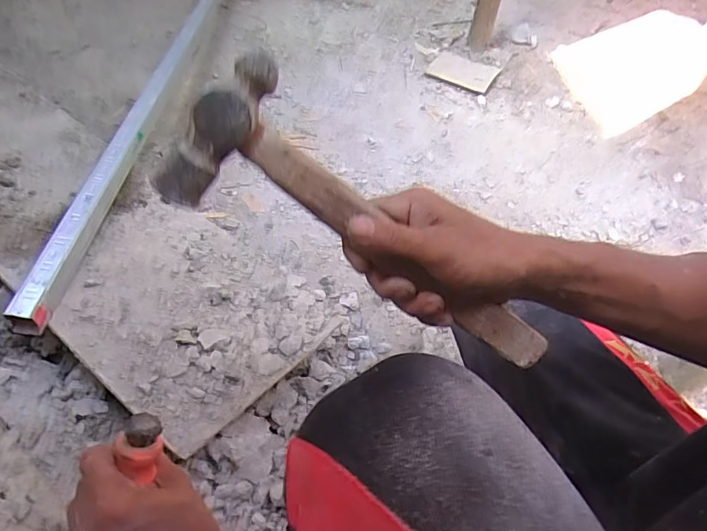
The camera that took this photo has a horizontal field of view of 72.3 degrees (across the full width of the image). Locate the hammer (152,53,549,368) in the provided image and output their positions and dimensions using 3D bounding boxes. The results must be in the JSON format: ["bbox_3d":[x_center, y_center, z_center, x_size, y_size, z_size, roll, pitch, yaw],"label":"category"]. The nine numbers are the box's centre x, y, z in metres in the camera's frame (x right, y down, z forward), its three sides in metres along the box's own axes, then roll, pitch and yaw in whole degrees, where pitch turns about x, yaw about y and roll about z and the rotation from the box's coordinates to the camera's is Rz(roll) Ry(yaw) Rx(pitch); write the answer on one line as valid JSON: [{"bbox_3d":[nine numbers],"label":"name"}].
[{"bbox_3d":[0.020,-0.011,0.340,0.289,0.099,0.040,34,10,-14],"label":"hammer"}]

